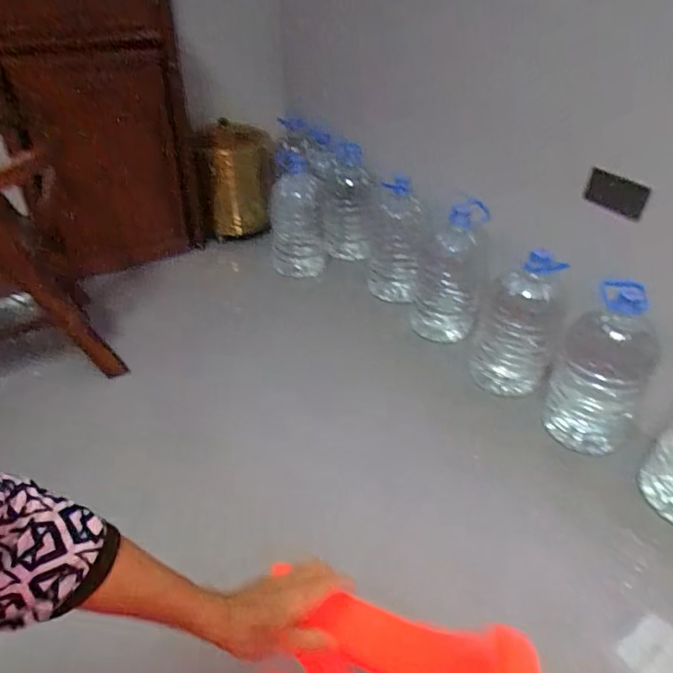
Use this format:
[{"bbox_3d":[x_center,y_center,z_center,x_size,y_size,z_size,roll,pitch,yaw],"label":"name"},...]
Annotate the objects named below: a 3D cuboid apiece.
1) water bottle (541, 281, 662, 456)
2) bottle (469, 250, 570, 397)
[{"bbox_3d":[0.744,0.091,1.437,0.236,0.464,0.200,26,44,26],"label":"water bottle"},{"bbox_3d":[0.565,-0.038,1.595,0.224,0.432,0.188,15,40,15],"label":"bottle"}]

